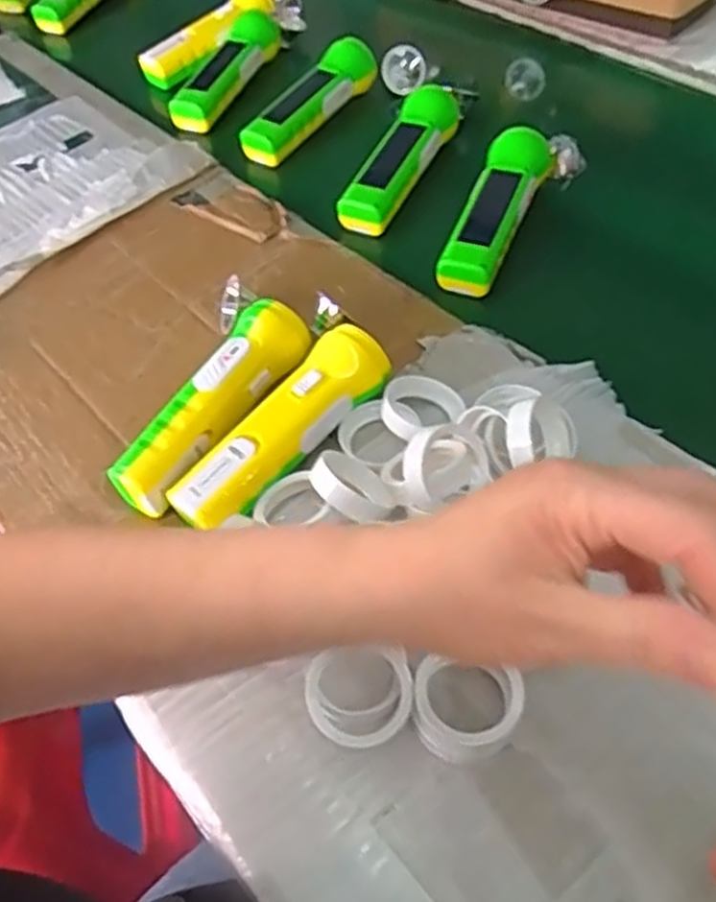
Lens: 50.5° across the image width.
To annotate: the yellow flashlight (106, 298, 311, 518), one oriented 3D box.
[{"bbox_3d":[-0.094,-0.029,0.501,0.044,0.049,0.168,27,60,22],"label":"yellow flashlight"}]

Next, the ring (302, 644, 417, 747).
[{"bbox_3d":[0.001,0.125,0.392,0.054,0.024,0.050,-2,54,3],"label":"ring"}]

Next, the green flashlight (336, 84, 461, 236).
[{"bbox_3d":[0.037,-0.250,0.652,0.049,0.050,0.158,24,59,21],"label":"green flashlight"}]

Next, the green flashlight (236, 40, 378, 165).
[{"bbox_3d":[-0.048,-0.329,0.724,0.157,0.041,0.054,-46,62,-9],"label":"green flashlight"}]

